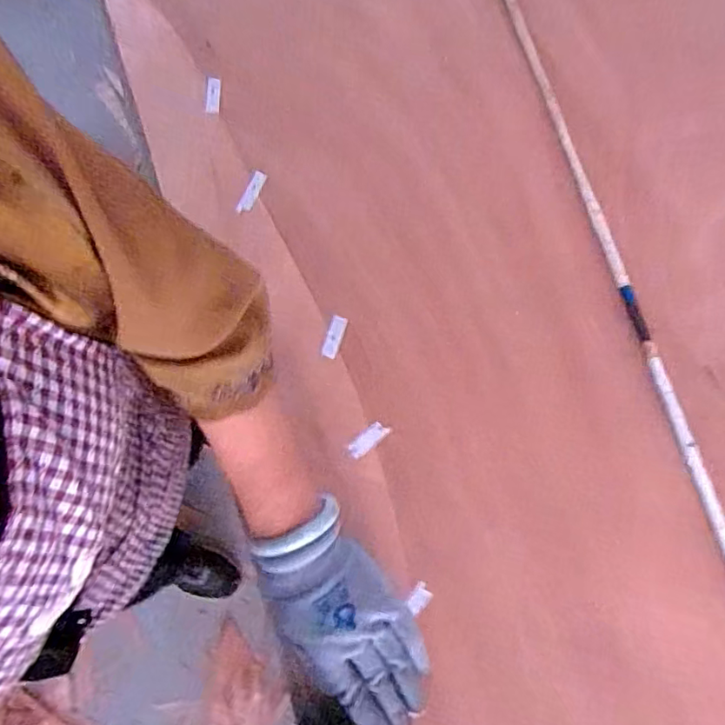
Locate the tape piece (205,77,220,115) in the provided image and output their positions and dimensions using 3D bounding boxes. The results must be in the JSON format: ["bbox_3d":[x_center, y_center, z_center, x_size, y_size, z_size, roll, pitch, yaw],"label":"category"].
[{"bbox_3d":[-0.162,-0.290,0.603,0.015,0.005,0.042,2,86,-9],"label":"tape piece"}]

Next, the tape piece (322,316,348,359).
[{"bbox_3d":[-0.027,-0.025,0.528,0.014,0.004,0.040,17,76,6],"label":"tape piece"}]

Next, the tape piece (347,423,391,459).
[{"bbox_3d":[0.005,0.070,0.506,0.040,0.007,0.014,-42,78,-9],"label":"tape piece"}]

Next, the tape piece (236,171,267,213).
[{"bbox_3d":[-0.114,-0.175,0.575,0.017,0.004,0.049,21,77,6],"label":"tape piece"}]

